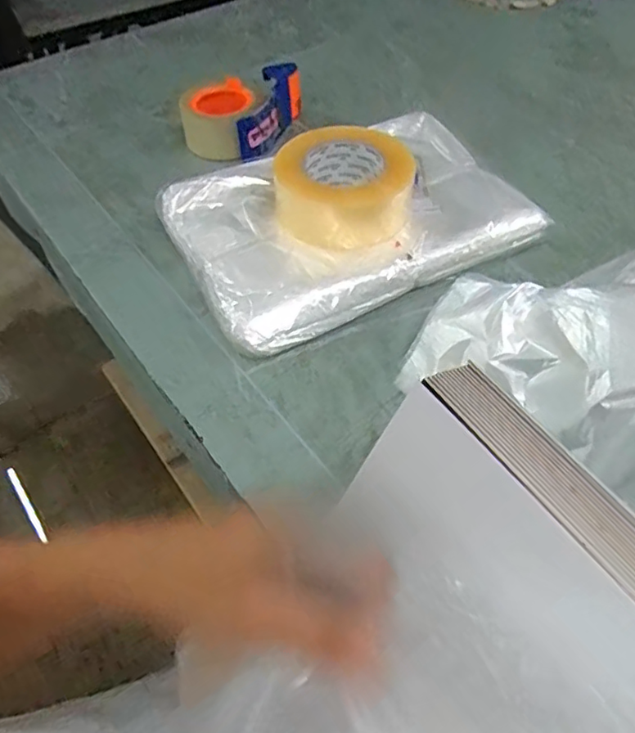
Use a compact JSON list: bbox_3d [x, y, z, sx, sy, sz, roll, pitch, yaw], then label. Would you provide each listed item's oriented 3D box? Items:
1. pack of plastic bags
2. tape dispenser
[{"bbox_3d":[0.033,-0.150,0.582,0.339,0.046,0.224,-22,54,-17],"label":"pack of plastic bags"},{"bbox_3d":[-0.098,-0.318,0.703,0.120,0.052,0.148,16,53,13],"label":"tape dispenser"}]

